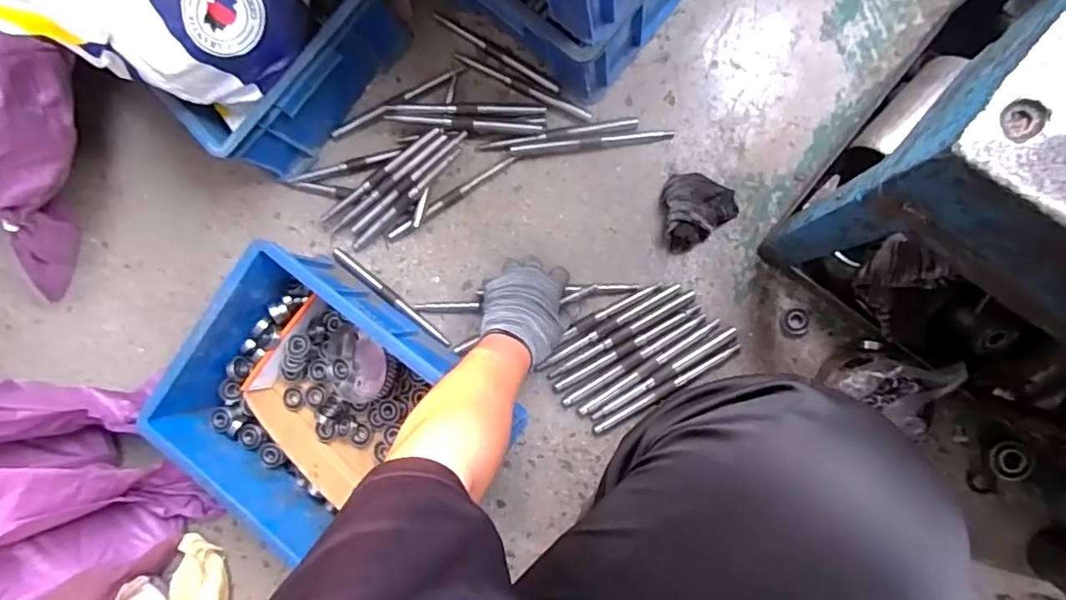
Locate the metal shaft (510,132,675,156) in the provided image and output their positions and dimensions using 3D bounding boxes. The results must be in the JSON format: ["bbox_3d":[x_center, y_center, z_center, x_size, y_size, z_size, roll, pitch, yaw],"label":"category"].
[{"bbox_3d":[0.078,-0.211,0.764,0.215,0.012,0.015,-4,88,10],"label":"metal shaft"}]

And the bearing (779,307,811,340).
[{"bbox_3d":[0.329,0.029,0.710,0.032,0.009,0.038,15,91,10],"label":"bearing"}]

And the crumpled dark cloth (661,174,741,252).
[{"bbox_3d":[0.213,-0.119,0.724,0.091,0.041,0.099,-10,87,9],"label":"crumpled dark cloth"}]

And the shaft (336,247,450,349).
[{"bbox_3d":[-0.202,-0.003,0.807,0.210,0.018,0.017,38,95,9],"label":"shaft"}]

